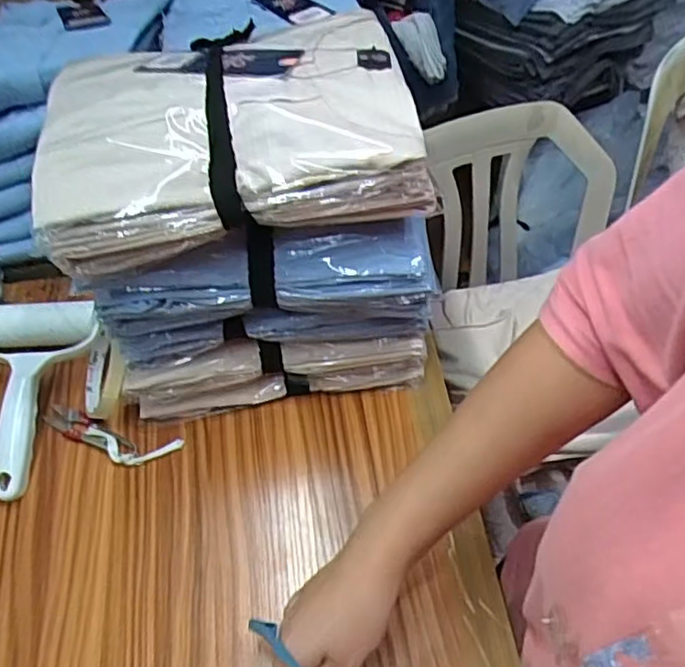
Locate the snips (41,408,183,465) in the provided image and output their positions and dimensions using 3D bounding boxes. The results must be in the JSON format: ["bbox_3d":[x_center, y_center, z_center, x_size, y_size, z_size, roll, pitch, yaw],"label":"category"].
[{"bbox_3d":[-0.206,0.092,0.565,0.129,0.010,0.034,13,55,13],"label":"snips"}]

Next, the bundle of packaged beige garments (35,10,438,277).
[{"bbox_3d":[-0.082,-0.154,0.461,0.252,0.055,0.193,-9,53,-3],"label":"bundle of packaged beige garments"}]

